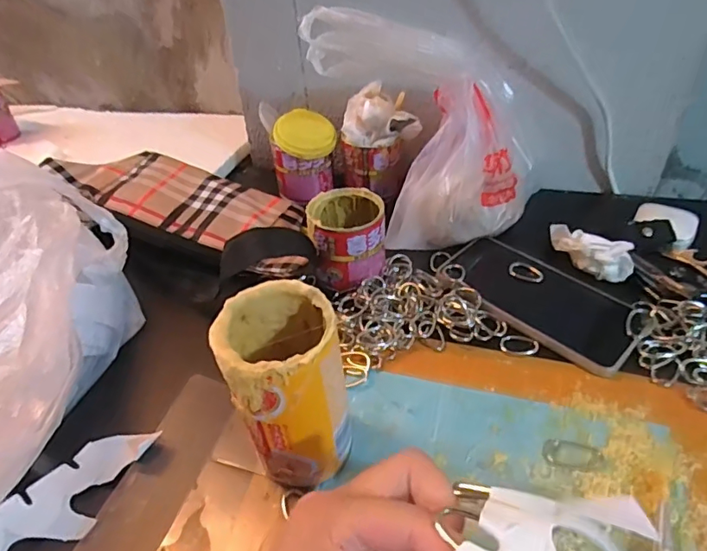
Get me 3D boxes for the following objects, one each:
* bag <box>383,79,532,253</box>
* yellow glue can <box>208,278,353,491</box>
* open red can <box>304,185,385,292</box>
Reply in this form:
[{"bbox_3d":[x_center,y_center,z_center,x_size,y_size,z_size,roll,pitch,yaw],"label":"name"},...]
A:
[{"bbox_3d":[0.106,-0.112,0.490,0.115,0.139,0.129,10,43,16],"label":"bag"},{"bbox_3d":[-0.037,0.071,0.315,0.065,0.121,0.069,-3,41,2],"label":"yellow glue can"},{"bbox_3d":[-0.005,-0.035,0.472,0.064,0.061,0.069,-4,41,1],"label":"open red can"}]

